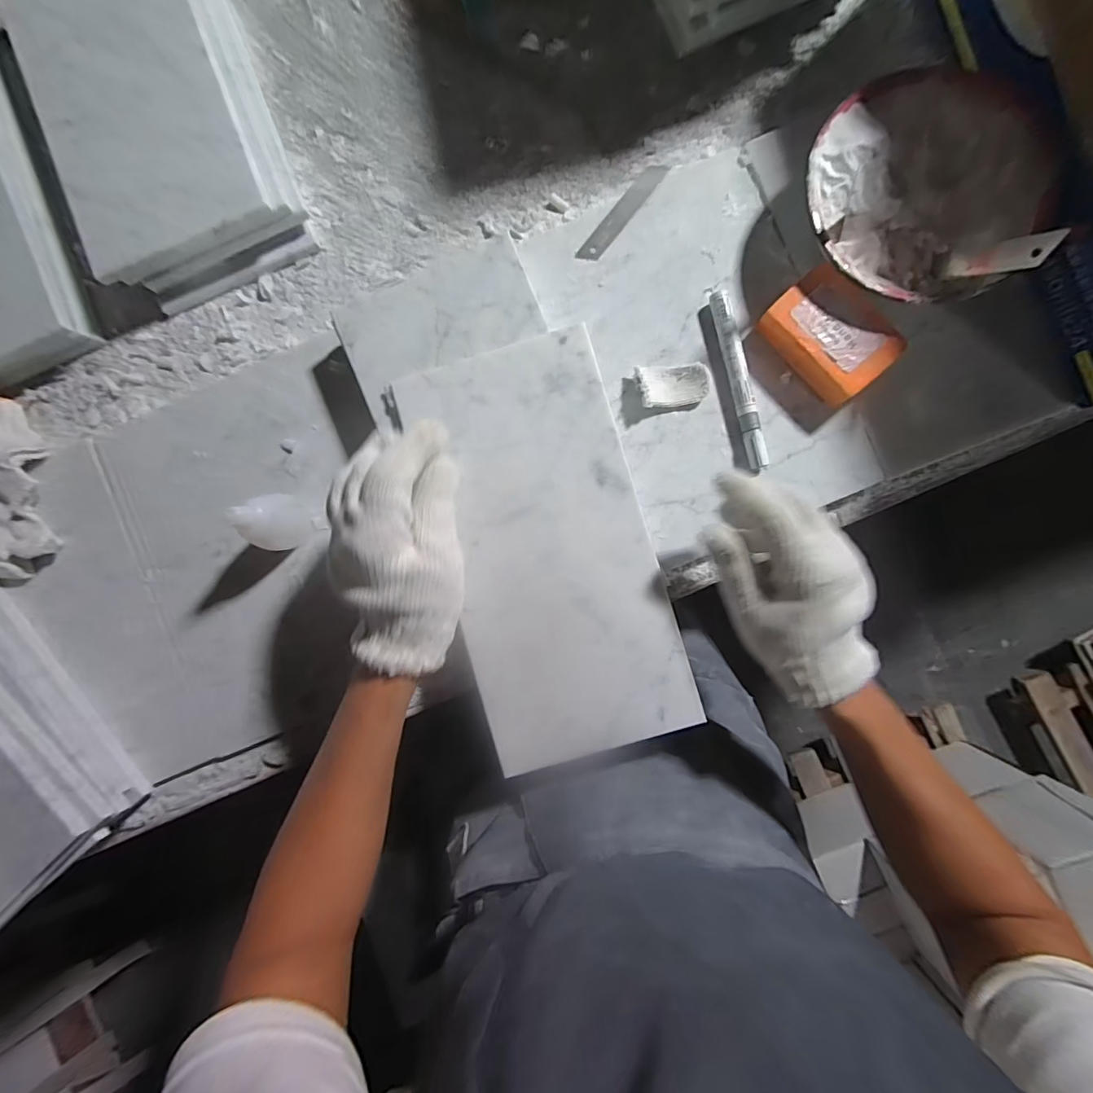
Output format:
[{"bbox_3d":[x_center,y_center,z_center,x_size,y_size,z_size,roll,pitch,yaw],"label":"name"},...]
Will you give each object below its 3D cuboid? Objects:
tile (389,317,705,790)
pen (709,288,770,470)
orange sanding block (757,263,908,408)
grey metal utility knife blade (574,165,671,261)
[{"bbox_3d":[0.002,0.000,0.338,0.147,0.014,0.298,-13,88,4],"label":"tile"},{"bbox_3d":[0.155,-0.133,0.369,0.016,0.014,0.143,-13,87,4],"label":"pen"},{"bbox_3d":[0.220,-0.163,0.360,0.064,0.036,0.094,-40,86,2],"label":"orange sanding block"},{"bbox_3d":[0.065,-0.284,0.392,0.021,0.004,0.107,36,87,11],"label":"grey metal utility knife blade"}]

